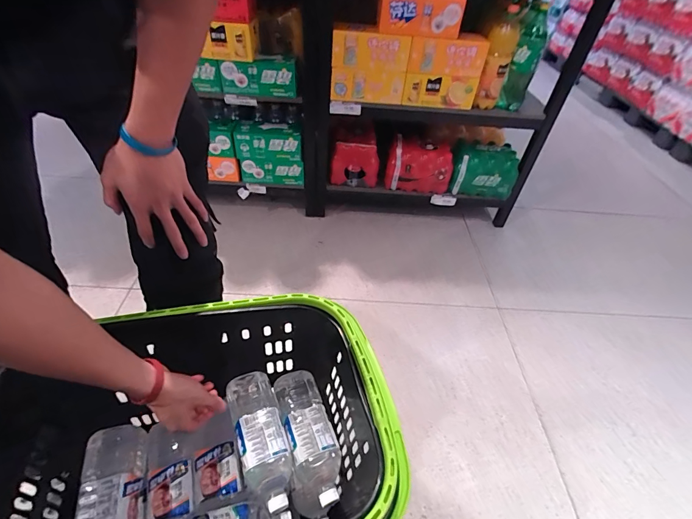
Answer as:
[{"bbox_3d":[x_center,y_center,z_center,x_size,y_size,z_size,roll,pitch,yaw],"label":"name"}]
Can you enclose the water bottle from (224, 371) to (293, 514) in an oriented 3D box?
[{"bbox_3d":[-0.151,0.312,0.629,0.082,0.063,0.224,-16,48,-21],"label":"water bottle"}]

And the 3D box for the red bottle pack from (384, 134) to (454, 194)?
[{"bbox_3d":[0.290,-0.383,1.419,0.251,0.162,0.172,8,44,3],"label":"red bottle pack"}]

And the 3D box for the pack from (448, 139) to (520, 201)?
[{"bbox_3d":[0.550,-0.370,1.442,0.249,0.168,0.184,9,44,4],"label":"pack"}]

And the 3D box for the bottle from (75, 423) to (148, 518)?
[{"bbox_3d":[-0.383,0.392,0.576,0.084,0.068,0.227,-9,46,-15],"label":"bottle"}]

